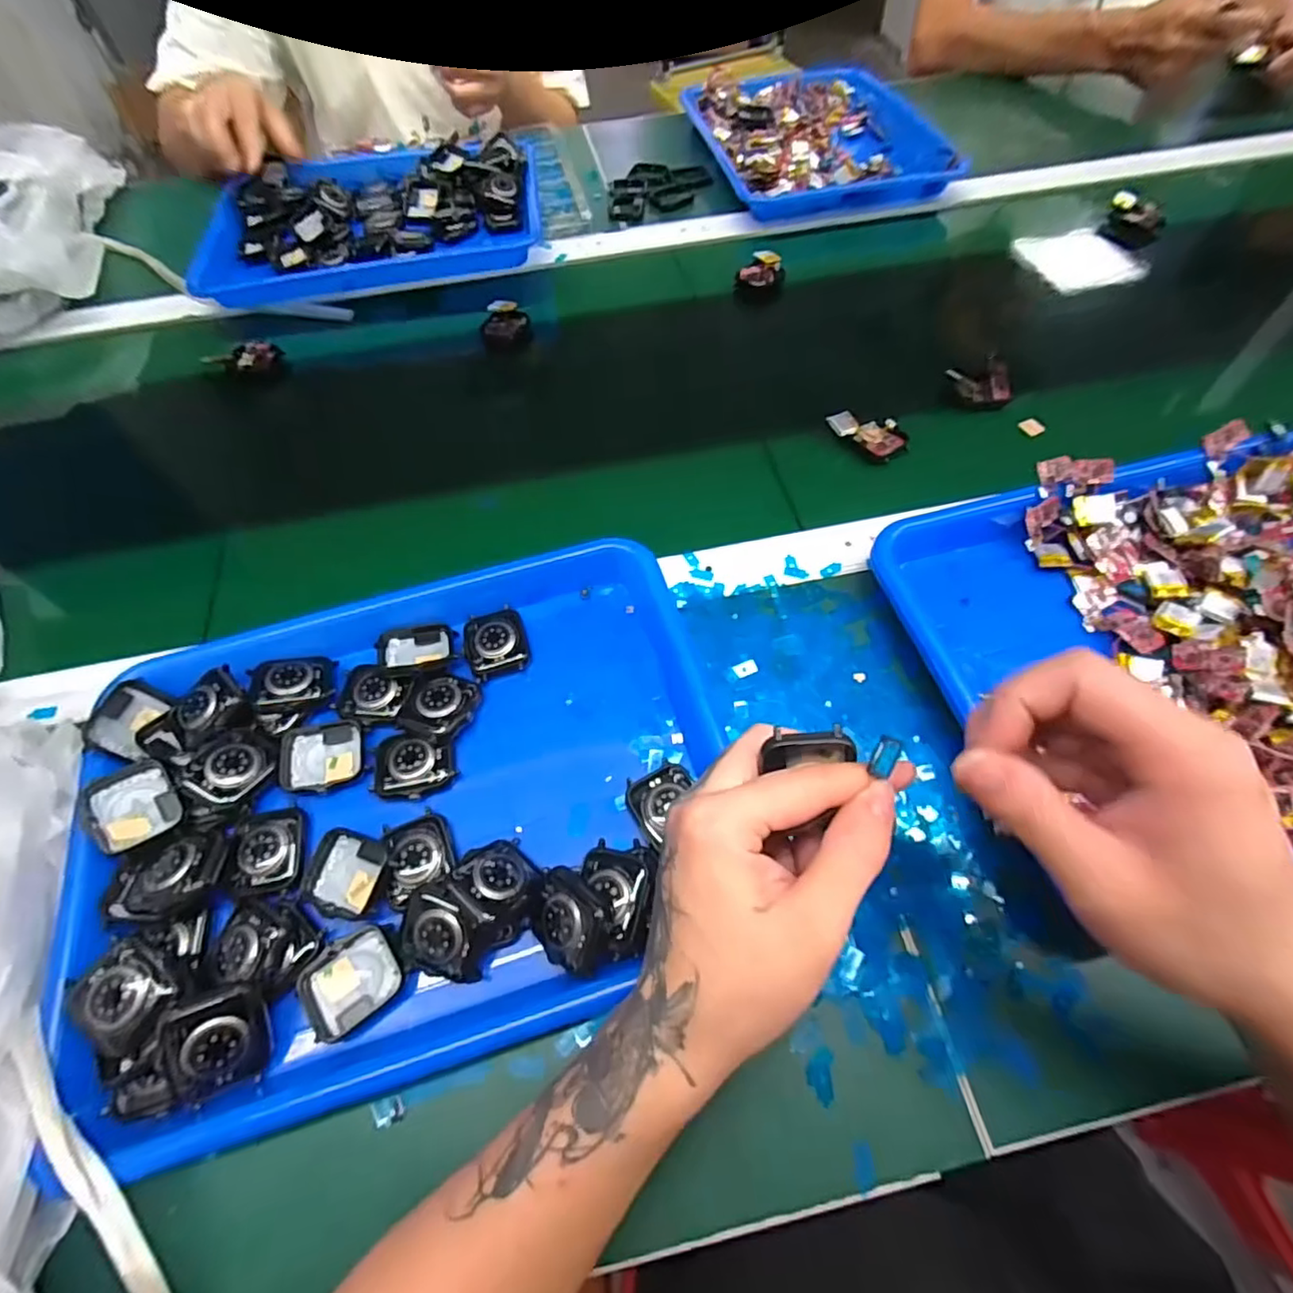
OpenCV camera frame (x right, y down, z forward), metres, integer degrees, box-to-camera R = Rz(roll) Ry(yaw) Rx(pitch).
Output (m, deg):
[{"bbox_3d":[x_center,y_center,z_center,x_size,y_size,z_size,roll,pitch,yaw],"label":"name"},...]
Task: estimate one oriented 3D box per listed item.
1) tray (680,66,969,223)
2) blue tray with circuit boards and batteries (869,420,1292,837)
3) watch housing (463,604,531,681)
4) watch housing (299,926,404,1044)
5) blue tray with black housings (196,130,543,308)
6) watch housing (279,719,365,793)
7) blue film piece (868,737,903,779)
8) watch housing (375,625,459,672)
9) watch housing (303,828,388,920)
[{"bbox_3d":[0.201,-0.609,0.718,0.274,0.032,0.320,-10,61,-4],"label":"tray"},{"bbox_3d":[0.327,0.001,0.348,0.329,0.061,0.271,-12,61,-7],"label":"blue tray with circuit boards and batteries"},{"bbox_3d":[-0.093,-0.004,0.373,0.037,0.010,0.044,-16,62,-9],"label":"watch housing"},{"bbox_3d":[-0.139,0.159,0.287,0.042,0.008,0.037,-33,66,-18],"label":"watch housing"},{"bbox_3d":[-0.273,-0.448,0.617,0.323,0.038,0.254,-8,61,-2],"label":"blue tray with black housings"},{"bbox_3d":[-0.181,0.062,0.340,0.040,0.013,0.040,-11,61,-6],"label":"watch housing"},{"bbox_3d":[0.087,0.039,0.220,0.009,0.004,0.012,20,82,4],"label":"blue film piece"},{"bbox_3d":[-0.141,0.001,0.372,0.043,0.008,0.039,-6,46,-14],"label":"watch housing"},{"bbox_3d":[-0.153,0.115,0.307,0.040,0.008,0.038,12,61,7],"label":"watch housing"}]

